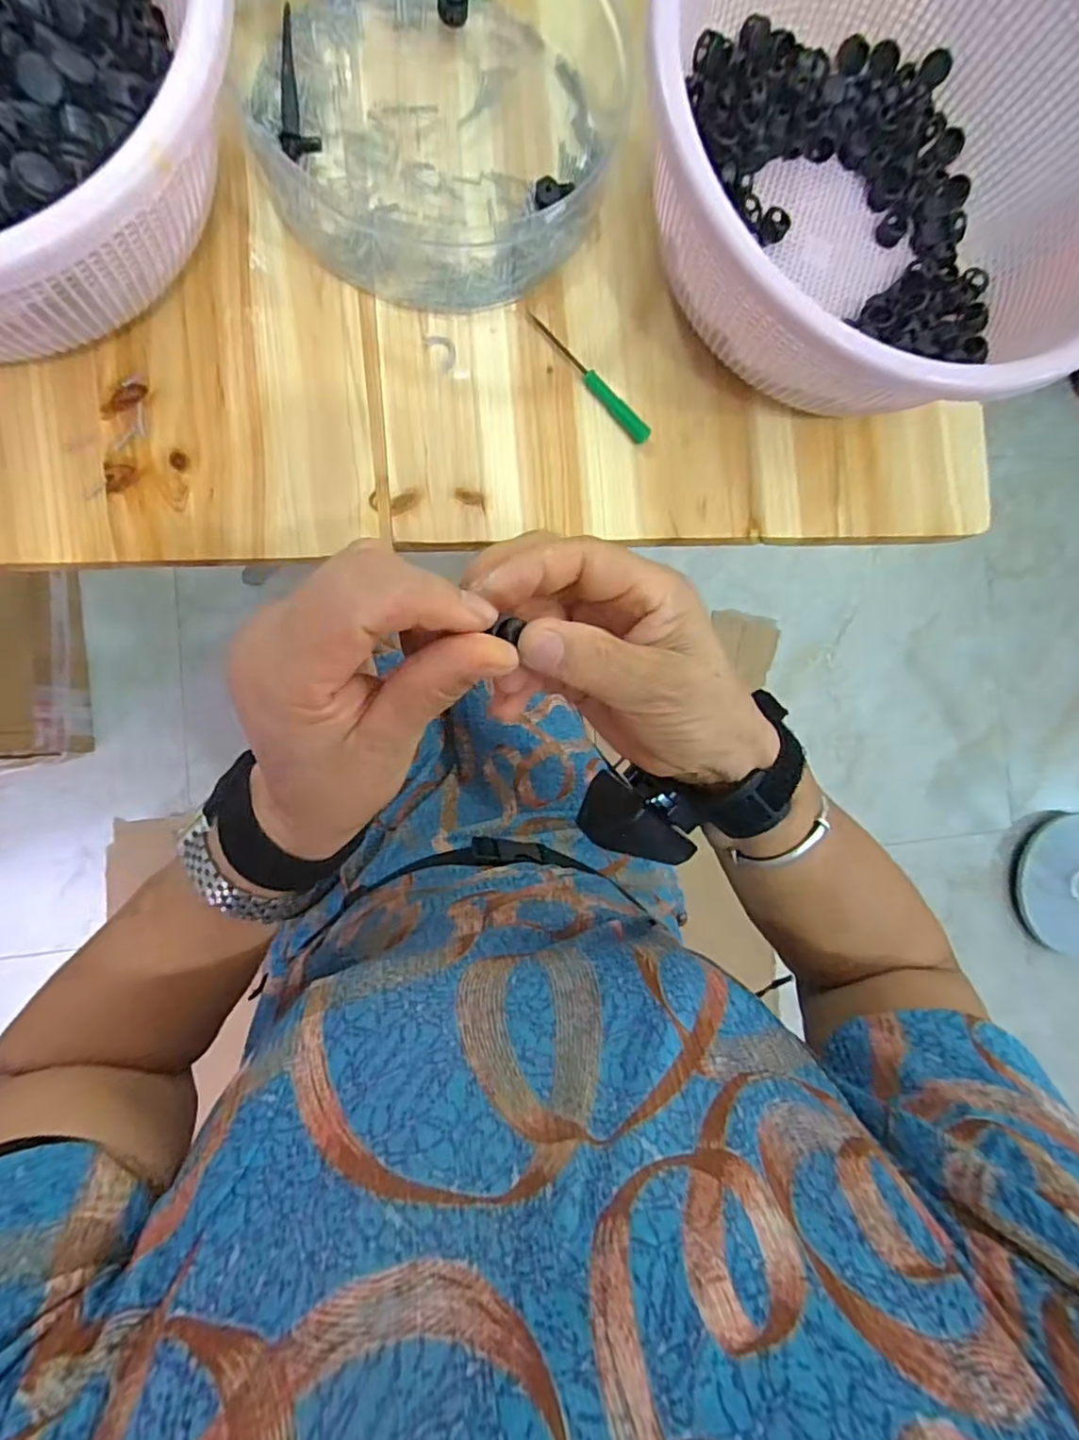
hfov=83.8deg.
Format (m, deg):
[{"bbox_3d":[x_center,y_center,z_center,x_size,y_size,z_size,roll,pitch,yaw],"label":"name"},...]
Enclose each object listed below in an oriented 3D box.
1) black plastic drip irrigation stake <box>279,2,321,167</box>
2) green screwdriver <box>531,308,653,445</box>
[{"bbox_3d":[-0.132,-0.341,0.322,0.019,0.011,0.083,-9,90,-9],"label":"black plastic drip irrigation stake"},{"bbox_3d":[0.030,-0.199,0.348,0.012,0.007,0.095,-44,95,-7],"label":"green screwdriver"}]

